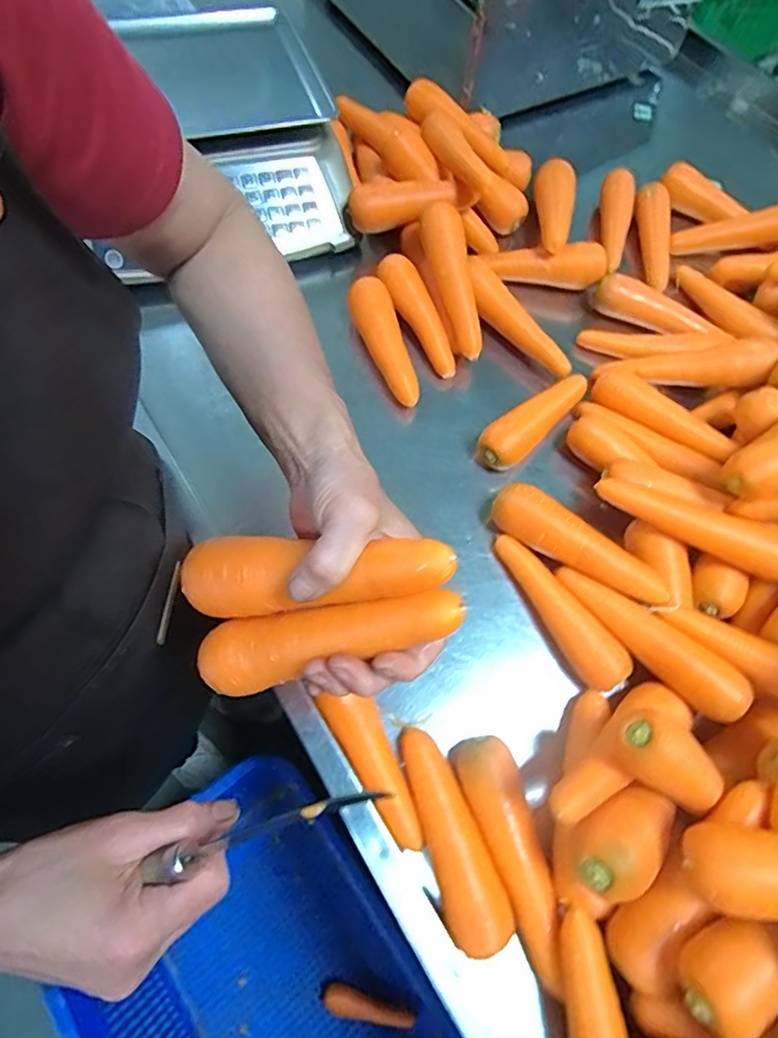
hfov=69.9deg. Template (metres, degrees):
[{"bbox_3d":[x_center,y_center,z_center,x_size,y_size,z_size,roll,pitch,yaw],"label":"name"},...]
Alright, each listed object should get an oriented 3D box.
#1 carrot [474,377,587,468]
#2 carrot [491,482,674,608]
[{"bbox_3d":[0.164,-0.109,0.595,0.168,0.037,0.049,-36,72,-18],"label":"carrot"},{"bbox_3d":[0.176,0.027,0.524,0.171,0.041,0.041,38,68,13],"label":"carrot"}]

